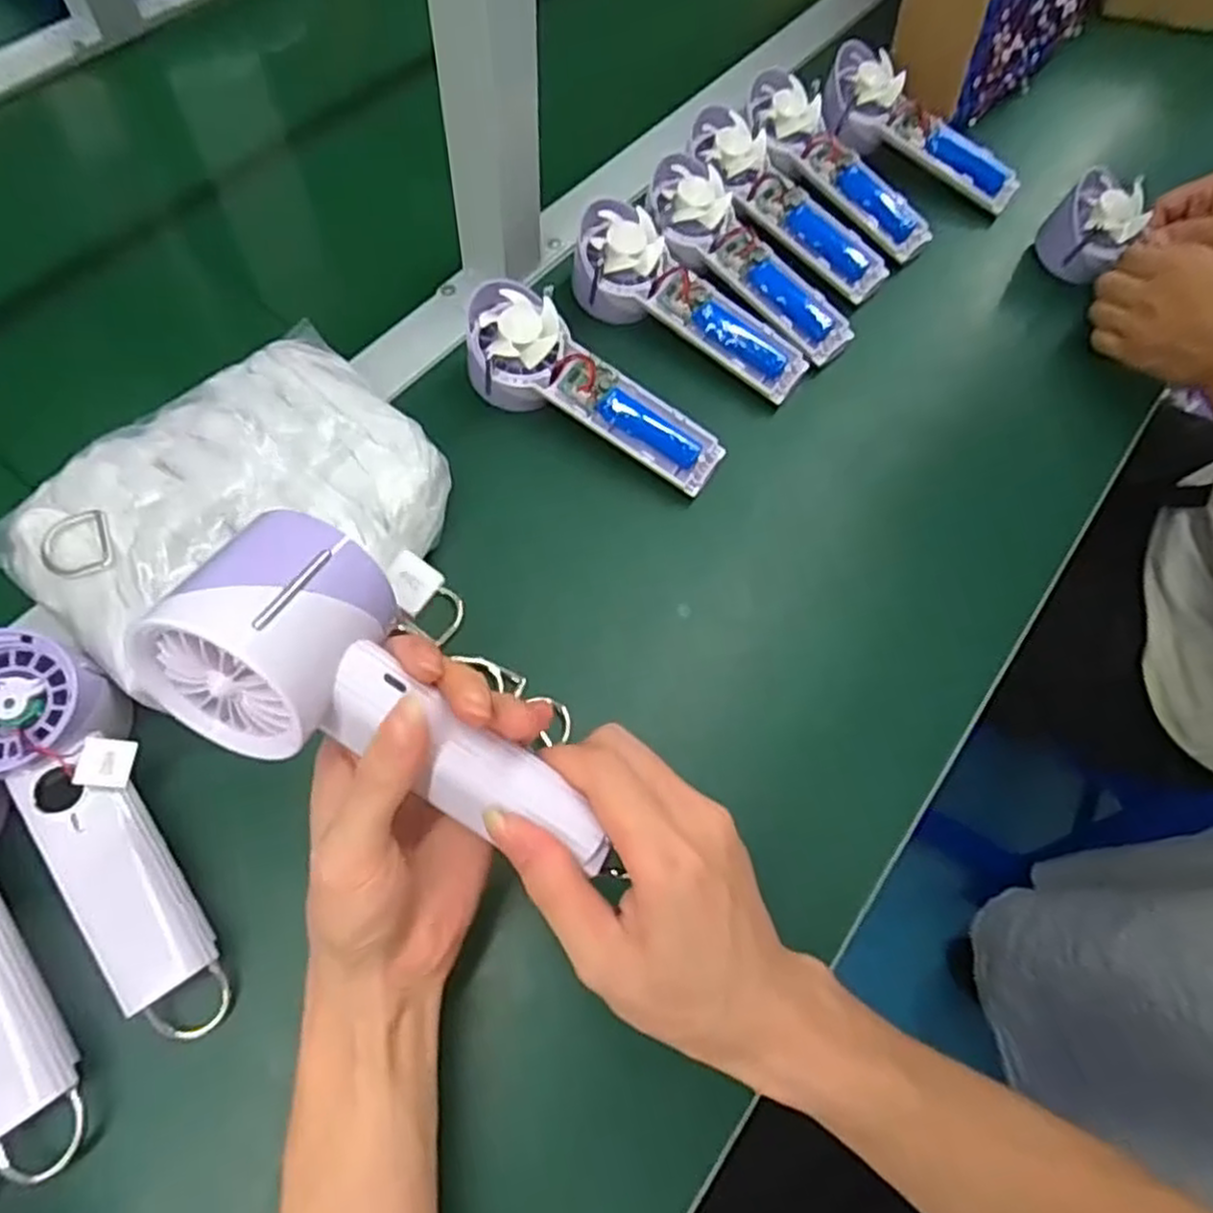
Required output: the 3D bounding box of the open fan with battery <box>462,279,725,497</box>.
[{"bbox_3d":[-0.011,-0.131,0.477,0.176,0.047,0.054,33,66,-2],"label":"open fan with battery"}]

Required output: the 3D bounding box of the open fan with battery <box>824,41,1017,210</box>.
[{"bbox_3d":[0.252,-0.381,0.616,0.177,0.042,0.075,33,66,-2],"label":"open fan with battery"}]

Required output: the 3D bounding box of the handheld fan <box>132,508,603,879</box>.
[{"bbox_3d":[-0.069,0.036,0.263,0.160,0.050,0.073,36,65,-12],"label":"handheld fan"}]

